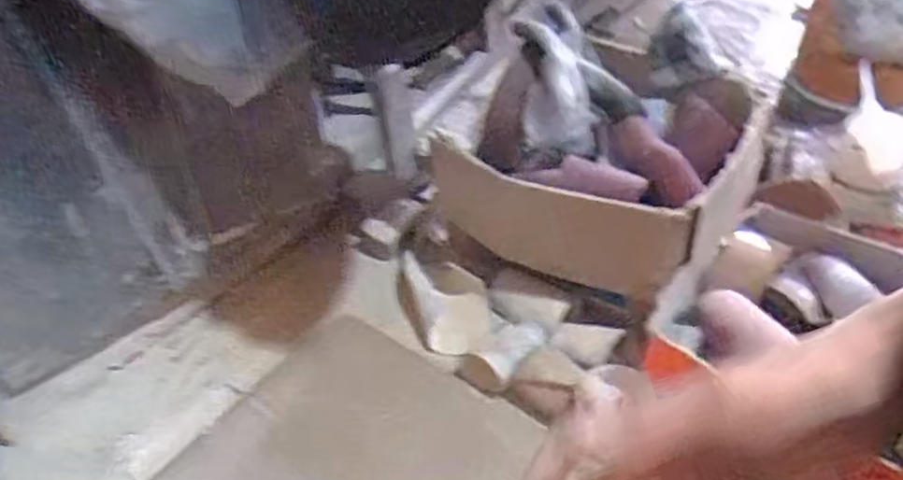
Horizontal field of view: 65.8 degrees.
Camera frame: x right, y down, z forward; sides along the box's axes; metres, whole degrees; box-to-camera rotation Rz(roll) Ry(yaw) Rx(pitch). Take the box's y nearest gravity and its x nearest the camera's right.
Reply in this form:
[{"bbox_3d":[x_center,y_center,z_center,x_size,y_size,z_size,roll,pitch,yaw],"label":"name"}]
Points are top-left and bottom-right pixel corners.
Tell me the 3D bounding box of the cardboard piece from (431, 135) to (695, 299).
[{"bbox_3d":[0.082,-0.011,0.639,0.252,0.107,0.042,21,48,27],"label":"cardboard piece"}]

